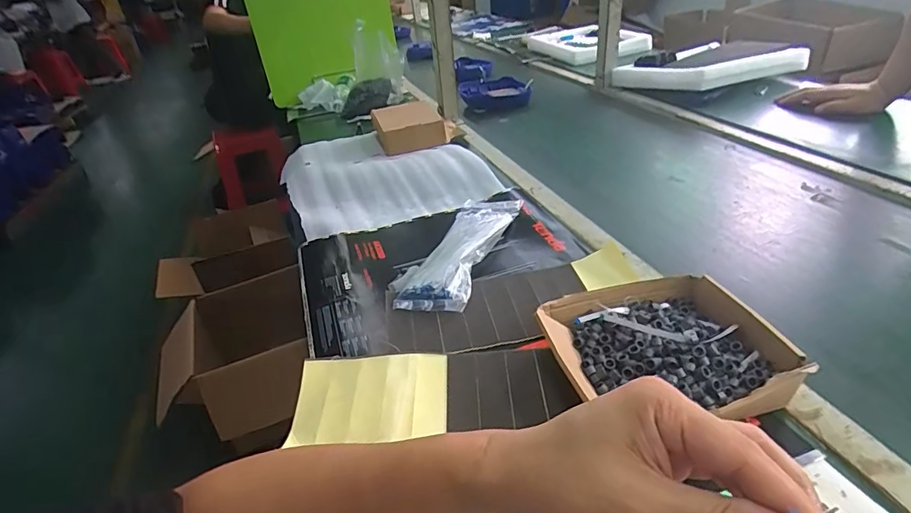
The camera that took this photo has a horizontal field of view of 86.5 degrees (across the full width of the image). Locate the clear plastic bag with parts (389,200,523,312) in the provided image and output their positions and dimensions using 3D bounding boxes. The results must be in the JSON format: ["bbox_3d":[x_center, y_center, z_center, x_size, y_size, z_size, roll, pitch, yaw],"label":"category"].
[{"bbox_3d":[0.006,-0.019,0.666,0.102,0.021,0.272,7,35,21],"label":"clear plastic bag with parts"}]

